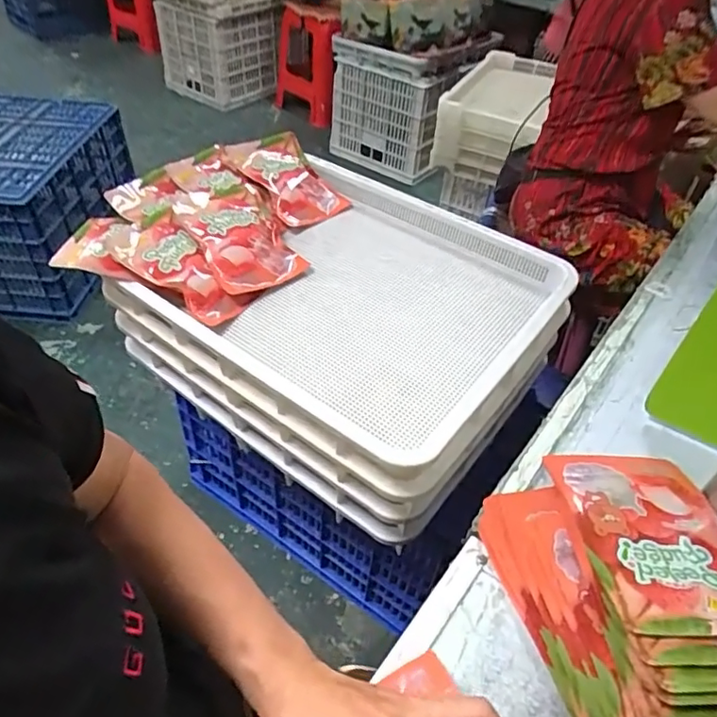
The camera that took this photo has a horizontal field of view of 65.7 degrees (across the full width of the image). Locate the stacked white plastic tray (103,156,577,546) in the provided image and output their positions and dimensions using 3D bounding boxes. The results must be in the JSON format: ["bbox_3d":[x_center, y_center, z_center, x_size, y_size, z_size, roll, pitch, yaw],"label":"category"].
[{"bbox_3d":[-0.014,-0.066,0.935,0.583,0.204,0.491,31,51,24],"label":"stacked white plastic tray"}]

